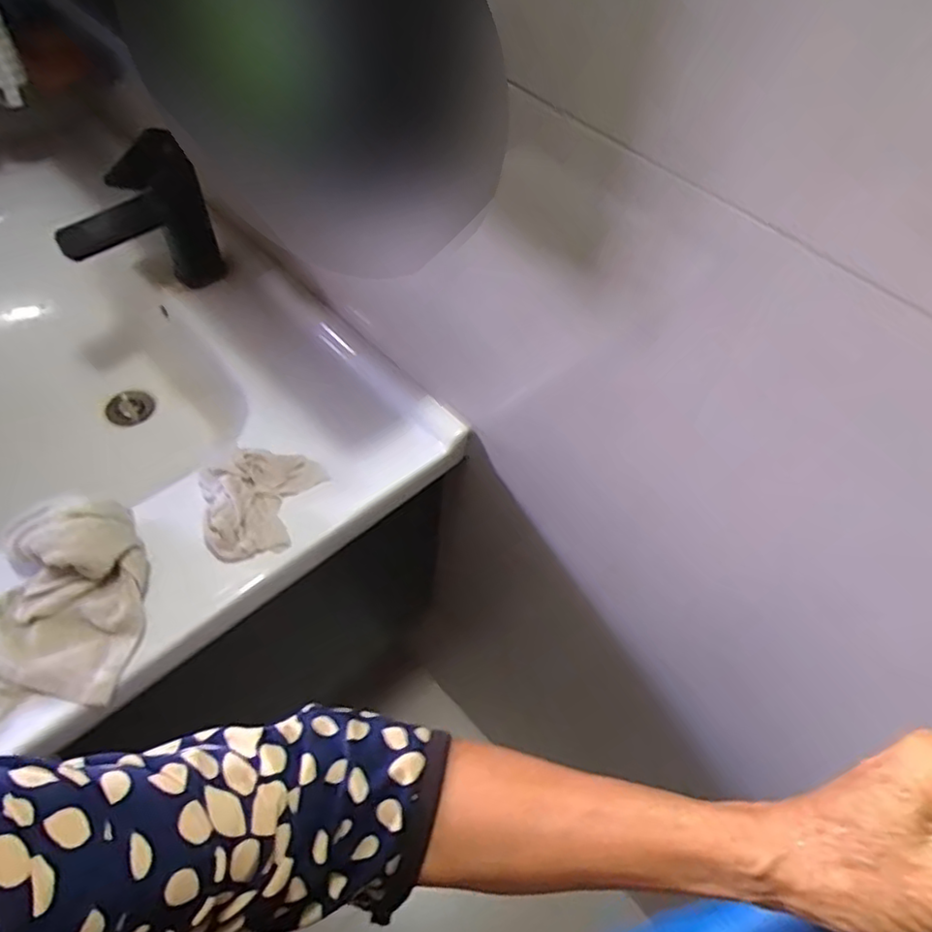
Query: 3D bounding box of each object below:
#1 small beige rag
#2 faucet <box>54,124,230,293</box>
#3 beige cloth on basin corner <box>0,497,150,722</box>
[{"bbox_3d":[-0.185,0.029,0.609,0.109,0.036,0.102,-14,56,-13],"label":"small beige rag"},{"bbox_3d":[-0.359,-0.265,0.728,0.158,0.161,0.072,-28,61,-22],"label":"faucet"},{"bbox_3d":[-0.329,0.112,0.521,0.127,0.067,0.166,12,54,5],"label":"beige cloth on basin corner"}]

